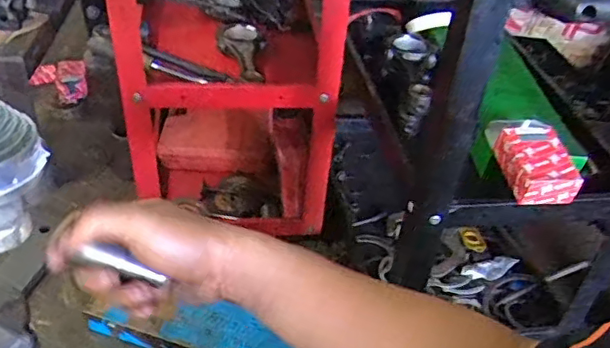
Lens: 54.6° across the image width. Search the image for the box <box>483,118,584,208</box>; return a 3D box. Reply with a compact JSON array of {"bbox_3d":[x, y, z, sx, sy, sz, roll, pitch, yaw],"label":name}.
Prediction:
[{"bbox_3d":[0.313,-0.024,0.813,0.089,0.044,0.152,4,39,-3],"label":"box"}]

